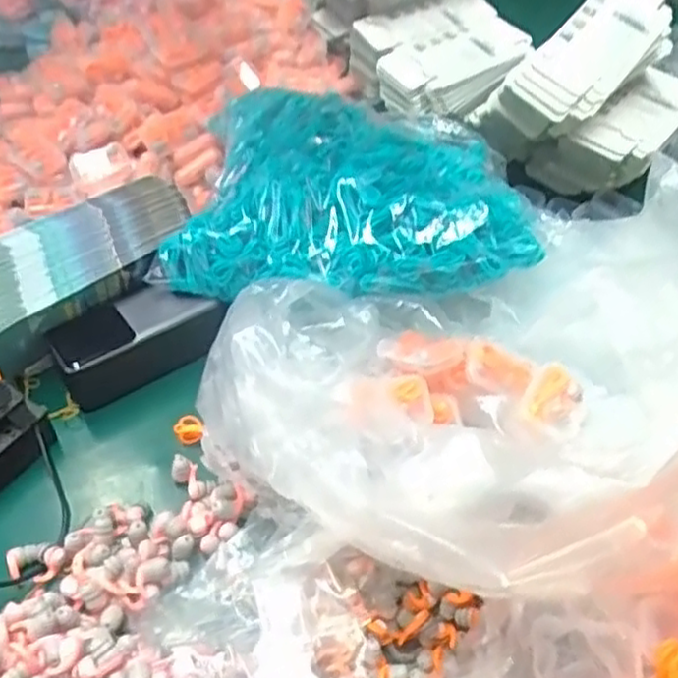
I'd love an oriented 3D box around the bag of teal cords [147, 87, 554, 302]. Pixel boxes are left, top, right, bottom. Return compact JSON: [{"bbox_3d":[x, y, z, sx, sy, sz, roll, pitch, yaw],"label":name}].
[{"bbox_3d":[0.008,-0.131,0.599,0.282,0.065,0.221,3,48,2],"label":"bag of teal cords"}]

